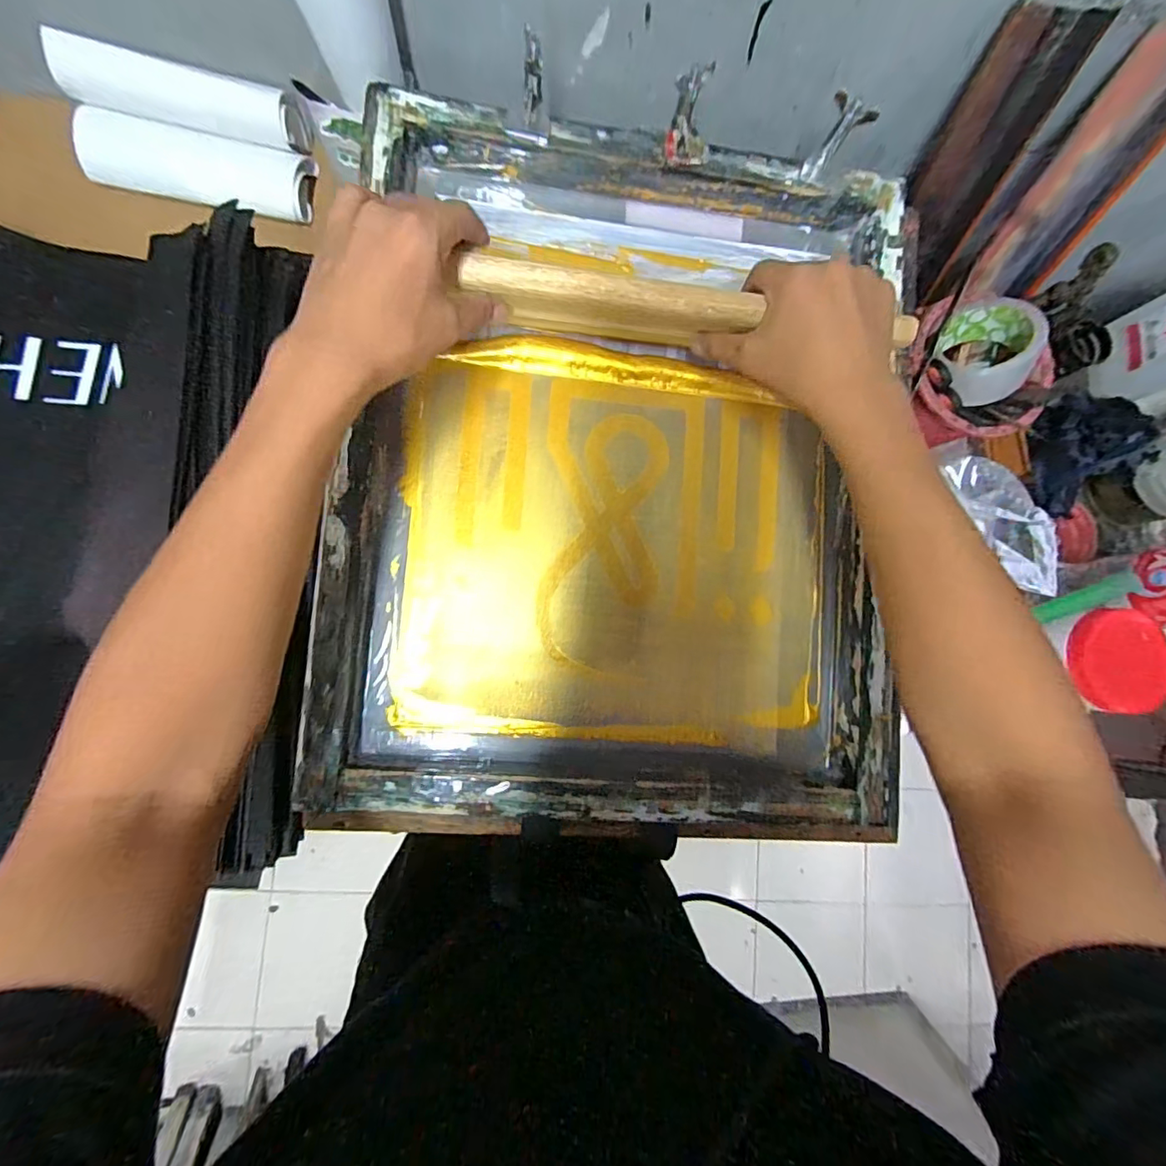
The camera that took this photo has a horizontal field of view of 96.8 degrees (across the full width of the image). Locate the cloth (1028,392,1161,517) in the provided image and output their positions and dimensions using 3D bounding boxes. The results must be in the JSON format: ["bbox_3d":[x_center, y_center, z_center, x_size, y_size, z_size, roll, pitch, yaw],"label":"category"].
[{"bbox_3d":[0.558,-0.152,0.574,0.099,0.070,0.122,-26,88,-8],"label":"cloth"}]

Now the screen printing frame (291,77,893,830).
[{"bbox_3d":[0.035,-0.053,0.426,0.458,0.052,0.520,5,85,-7],"label":"screen printing frame"}]

